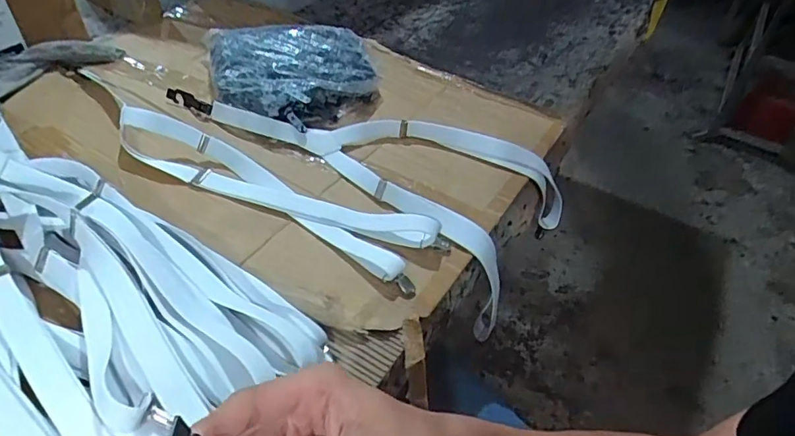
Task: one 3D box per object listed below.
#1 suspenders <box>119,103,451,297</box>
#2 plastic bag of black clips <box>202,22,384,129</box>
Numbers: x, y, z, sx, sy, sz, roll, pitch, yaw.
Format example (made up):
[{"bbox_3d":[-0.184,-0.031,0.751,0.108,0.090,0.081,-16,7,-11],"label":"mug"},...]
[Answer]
[{"bbox_3d":[-0.152,-0.046,0.613,0.423,0.064,0.093,23,48,17],"label":"suspenders"},{"bbox_3d":[-0.150,-0.208,0.750,0.245,0.077,0.197,-5,46,-10],"label":"plastic bag of black clips"}]

